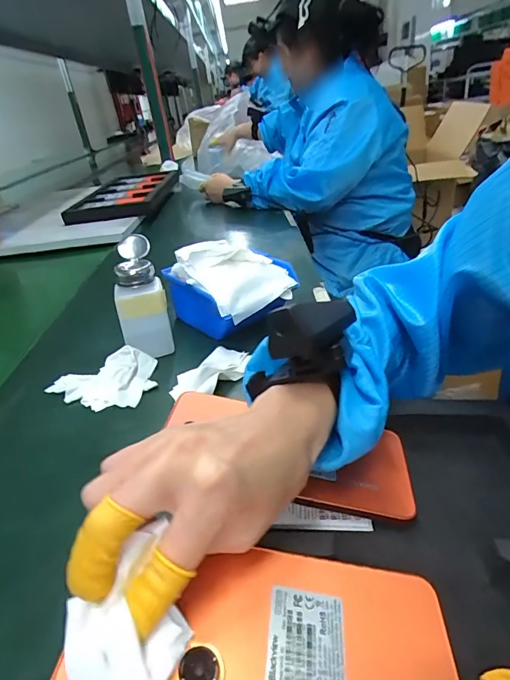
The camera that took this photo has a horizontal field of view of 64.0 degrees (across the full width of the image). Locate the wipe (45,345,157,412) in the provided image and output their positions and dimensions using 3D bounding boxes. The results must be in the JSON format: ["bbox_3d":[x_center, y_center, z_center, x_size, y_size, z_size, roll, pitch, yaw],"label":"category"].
[{"bbox_3d":[-0.158,0.040,0.420,0.105,0.033,0.067,-9,30,-1],"label":"wipe"}]

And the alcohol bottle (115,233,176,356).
[{"bbox_3d":[-0.126,-0.041,0.459,0.054,0.135,0.056,-14,31,-11],"label":"alcohol bottle"}]

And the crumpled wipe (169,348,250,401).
[{"bbox_3d":[-0.041,0.032,0.422,0.047,0.023,0.098,6,33,23],"label":"crumpled wipe"}]

